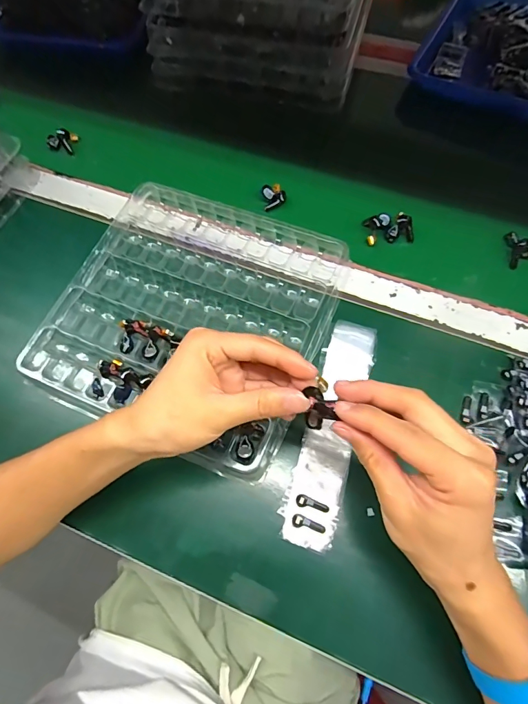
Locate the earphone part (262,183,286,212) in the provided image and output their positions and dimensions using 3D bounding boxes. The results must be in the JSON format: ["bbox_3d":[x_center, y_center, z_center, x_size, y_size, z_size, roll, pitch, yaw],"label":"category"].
[{"bbox_3d":[0.010,-0.182,0.466,0.027,0.012,0.028,-21,69,-6],"label":"earphone part"}]

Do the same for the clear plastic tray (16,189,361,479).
[{"bbox_3d":[-0.070,-0.043,0.403,0.257,0.024,0.254,21,71,11],"label":"clear plastic tray"}]

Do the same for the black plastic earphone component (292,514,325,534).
[{"bbox_3d":[0.036,0.141,0.325,0.027,0.007,0.010,19,70,10],"label":"black plastic earphone component"}]

